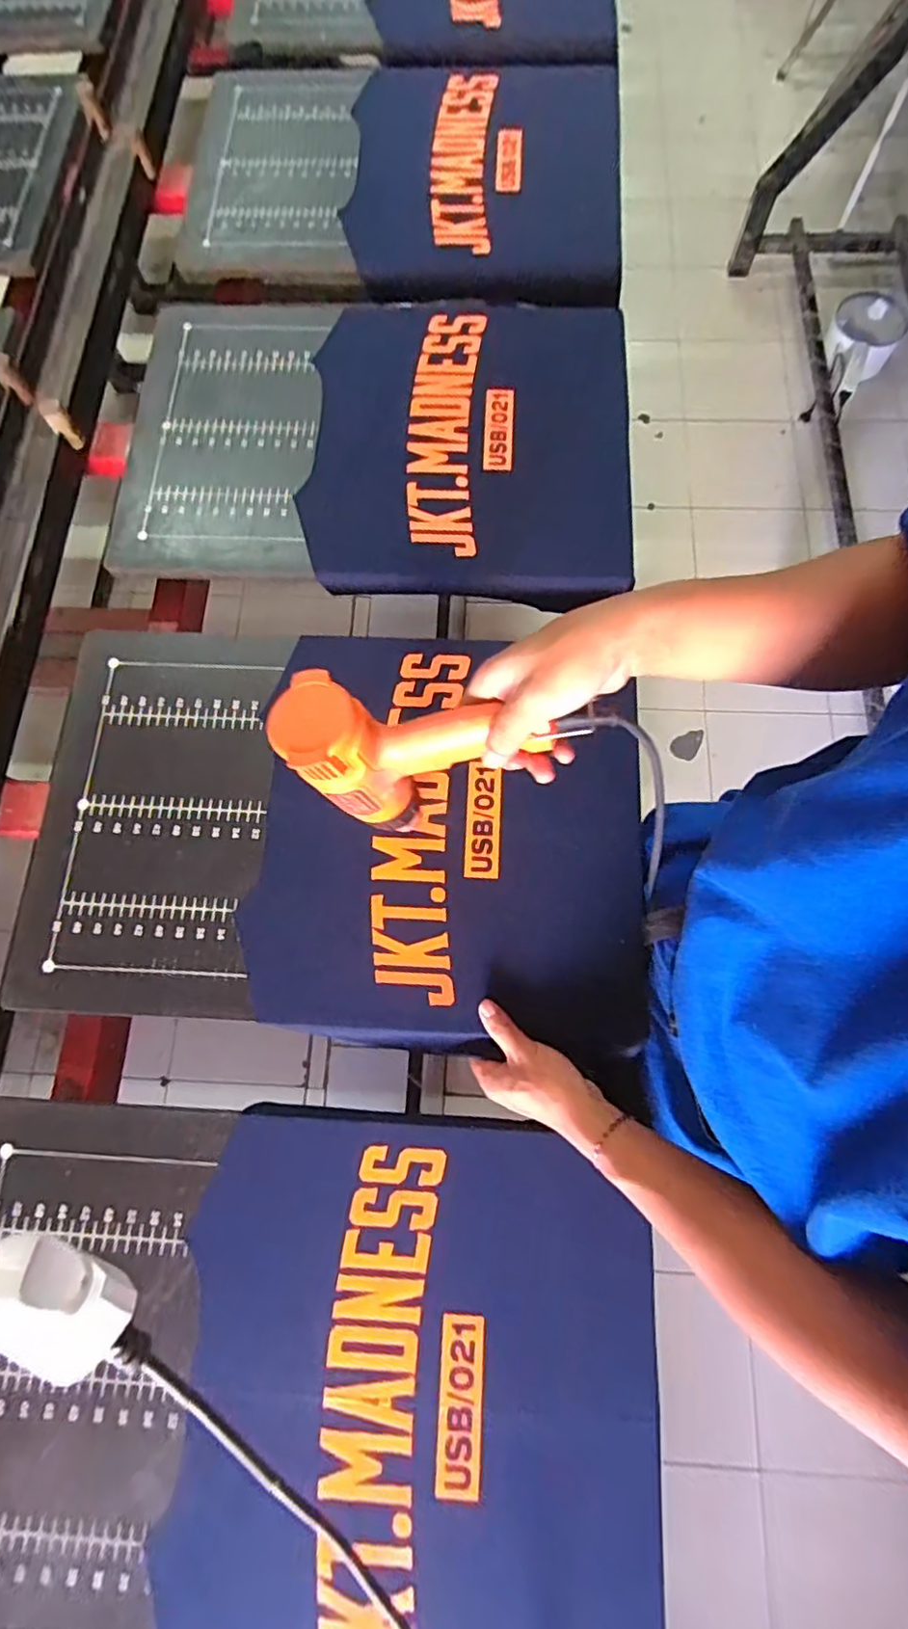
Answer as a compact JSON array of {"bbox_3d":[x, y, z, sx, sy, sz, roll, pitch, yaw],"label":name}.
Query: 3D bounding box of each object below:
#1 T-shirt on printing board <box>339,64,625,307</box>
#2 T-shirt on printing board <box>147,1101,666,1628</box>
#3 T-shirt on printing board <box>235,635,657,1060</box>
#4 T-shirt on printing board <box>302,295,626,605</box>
[{"bbox_3d":[0.045,-0.897,0.862,0.368,0.024,0.452,1,74,2],"label":"T-shirt on printing board"},{"bbox_3d":[-0.026,0.457,0.485,0.364,0.025,0.393,2,74,2],"label":"T-shirt on printing board"},{"bbox_3d":[-0.008,0.010,0.612,0.366,0.038,0.411,1,74,2],"label":"T-shirt on printing board"},{"bbox_3d":[0.019,-0.460,0.737,0.364,0.032,0.419,1,74,2],"label":"T-shirt on printing board"}]

